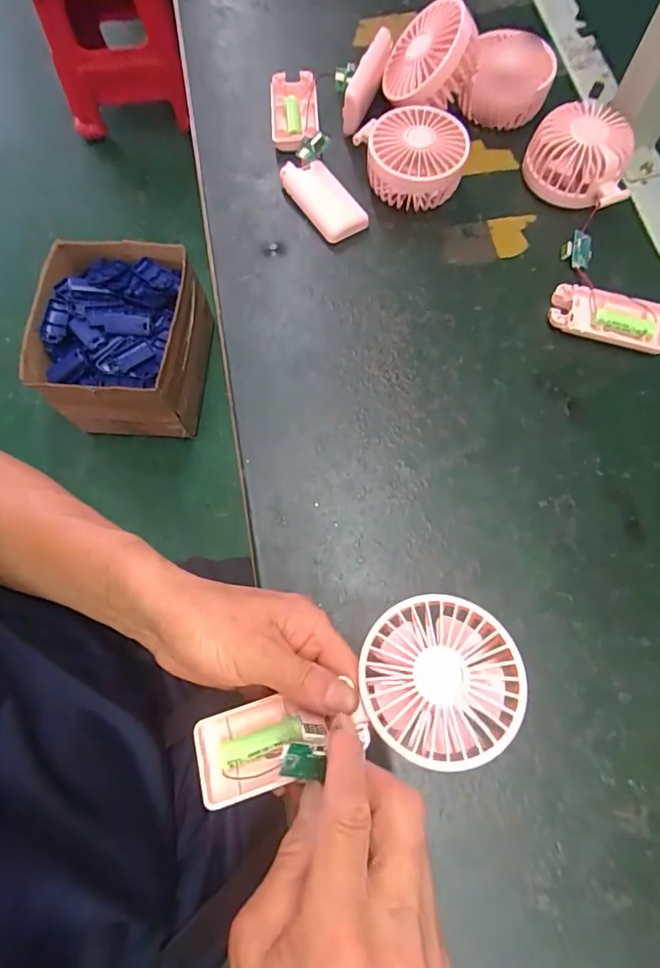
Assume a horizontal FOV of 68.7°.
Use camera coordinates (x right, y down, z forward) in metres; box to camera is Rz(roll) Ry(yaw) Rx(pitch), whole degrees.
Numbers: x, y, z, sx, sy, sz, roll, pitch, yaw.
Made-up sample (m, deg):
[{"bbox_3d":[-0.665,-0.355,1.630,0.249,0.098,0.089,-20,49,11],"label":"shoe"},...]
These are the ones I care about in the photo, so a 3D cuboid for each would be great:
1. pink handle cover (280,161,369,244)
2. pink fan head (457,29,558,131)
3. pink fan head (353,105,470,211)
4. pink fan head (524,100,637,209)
[{"bbox_3d":[-0.007,-0.261,0.442,0.041,0.018,0.089,-33,75,-11],"label":"pink handle cover"},{"bbox_3d":[0.176,-0.395,0.473,0.075,0.049,0.076,0,72,-1],"label":"pink fan head"},{"bbox_3d":[0.071,-0.301,0.446,0.098,0.047,0.098,0,72,-1],"label":"pink fan head"},{"bbox_3d":[0.231,-0.302,0.447,0.090,0.049,0.090,0,72,-1],"label":"pink fan head"}]

